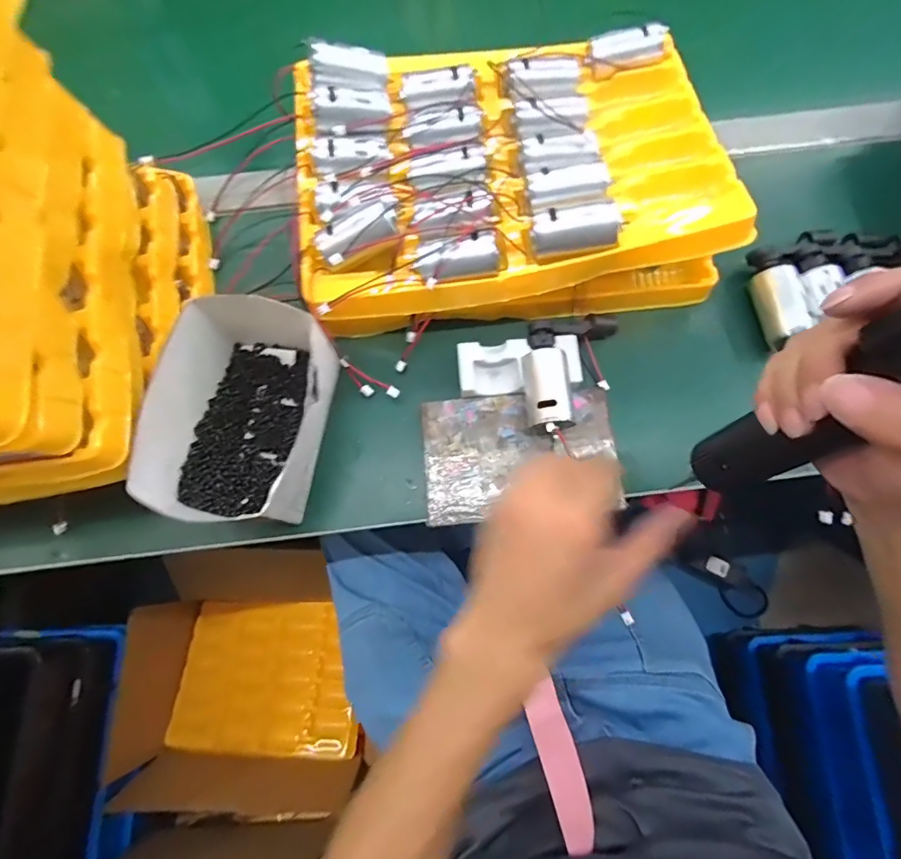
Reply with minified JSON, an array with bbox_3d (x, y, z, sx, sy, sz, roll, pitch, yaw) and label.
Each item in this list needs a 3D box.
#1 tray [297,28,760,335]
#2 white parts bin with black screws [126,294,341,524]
[{"bbox_3d":[0.042,-0.206,0.394,0.334,0.072,0.234,-12,76,-2],"label":"tray"},{"bbox_3d":[-0.147,-0.011,0.361,0.109,0.076,0.154,11,76,4],"label":"white parts bin with black screws"}]

